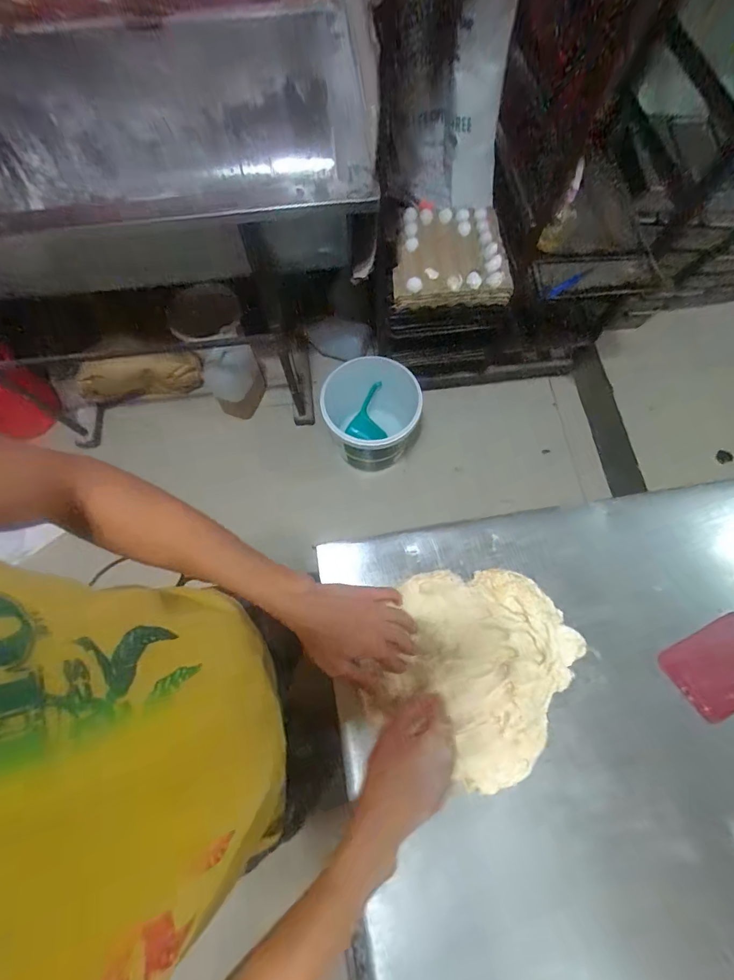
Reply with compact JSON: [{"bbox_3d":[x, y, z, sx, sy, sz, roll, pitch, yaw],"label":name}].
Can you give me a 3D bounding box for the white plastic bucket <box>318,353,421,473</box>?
[{"bbox_3d":[0.015,-0.247,1.409,0.314,0.338,0.320,-4,70,0],"label":"white plastic bucket"}]

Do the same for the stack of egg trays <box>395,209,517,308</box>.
[{"bbox_3d":[0.210,-0.621,1.097,0.294,0.106,0.288,-4,70,0],"label":"stack of egg trays"}]

